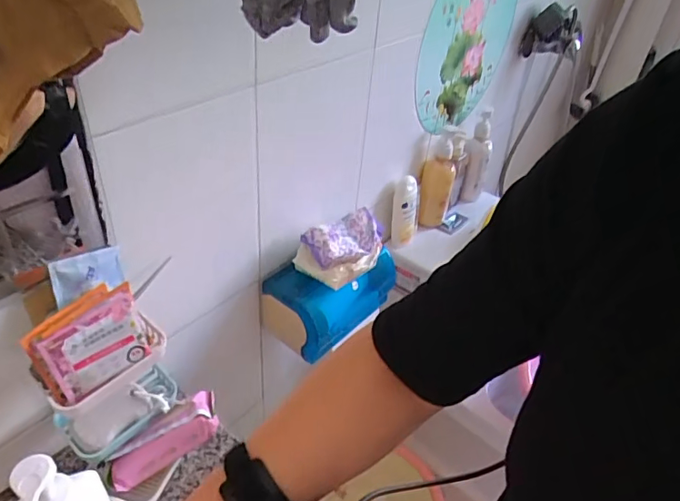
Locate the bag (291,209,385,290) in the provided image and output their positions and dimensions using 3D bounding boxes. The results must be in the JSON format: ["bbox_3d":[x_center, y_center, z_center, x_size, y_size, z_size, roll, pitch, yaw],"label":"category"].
[{"bbox_3d":[0.008,-0.010,0.872,0.095,0.066,0.145,33,45,30],"label":"bag"}]

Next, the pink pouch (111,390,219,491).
[{"bbox_3d":[-0.215,0.235,0.638,0.143,0.032,0.053,-35,51,-15],"label":"pink pouch"}]

